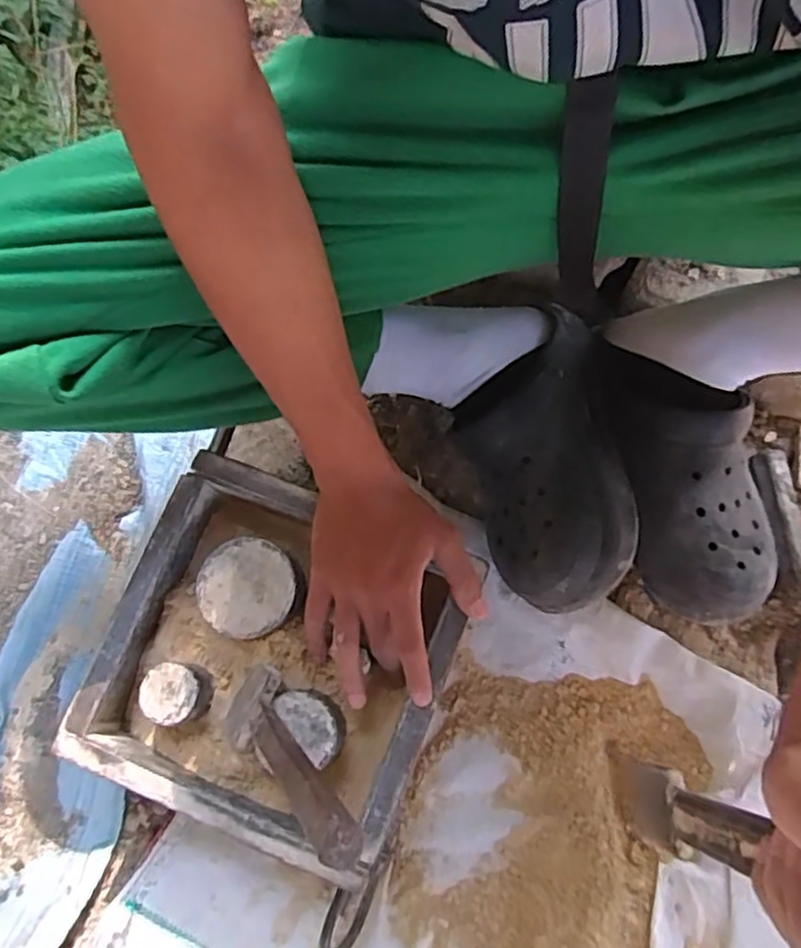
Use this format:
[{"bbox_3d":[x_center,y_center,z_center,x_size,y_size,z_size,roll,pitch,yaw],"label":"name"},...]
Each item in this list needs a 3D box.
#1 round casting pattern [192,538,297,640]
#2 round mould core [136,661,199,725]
[{"bbox_3d":[-0.113,0.087,0.523,0.069,0.032,0.070,-1,76,5],"label":"round casting pattern"},{"bbox_3d":[-0.166,0.161,0.509,0.039,0.031,0.041,-1,76,5],"label":"round mould core"}]

